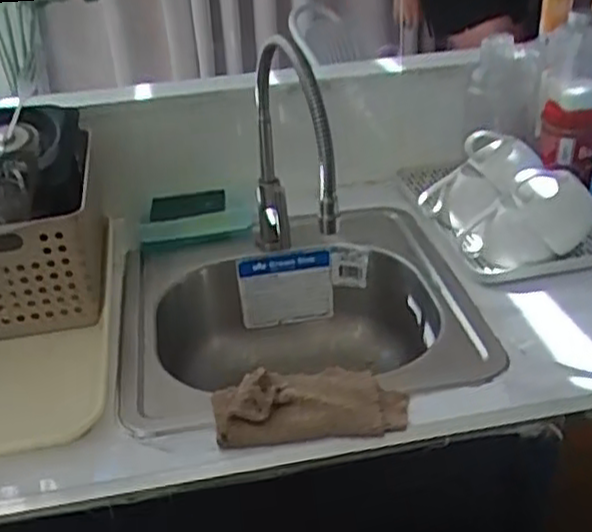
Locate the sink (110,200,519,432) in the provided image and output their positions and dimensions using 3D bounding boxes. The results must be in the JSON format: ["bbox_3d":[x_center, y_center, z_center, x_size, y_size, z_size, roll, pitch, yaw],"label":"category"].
[{"bbox_3d":[-0.001,0.095,0.886,0.383,0.150,0.356,-8,31,-8],"label":"sink"}]

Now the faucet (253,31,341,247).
[{"bbox_3d":[-0.009,-0.120,0.847,0.068,0.280,0.267,-7,31,-6],"label":"faucet"}]

